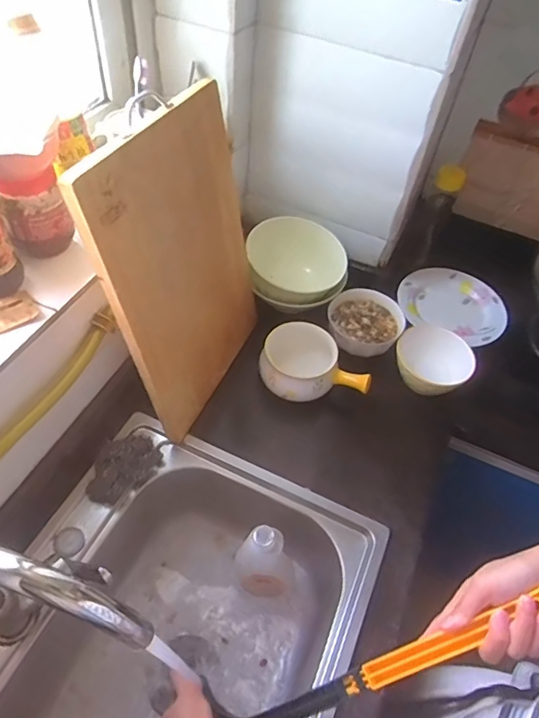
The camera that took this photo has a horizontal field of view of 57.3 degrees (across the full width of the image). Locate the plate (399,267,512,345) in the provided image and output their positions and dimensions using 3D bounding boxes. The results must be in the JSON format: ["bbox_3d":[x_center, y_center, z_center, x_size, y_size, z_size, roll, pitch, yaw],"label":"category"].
[{"bbox_3d":[0.385,-0.115,1.040,0.221,0.036,0.212,3,52,-4],"label":"plate"}]

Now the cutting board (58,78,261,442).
[{"bbox_3d":[-0.108,-0.126,0.713,0.018,0.433,0.313,13,50,19],"label":"cutting board"}]

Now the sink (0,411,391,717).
[{"bbox_3d":[-0.140,0.406,0.672,0.423,0.225,0.534,23,53,12],"label":"sink"}]

